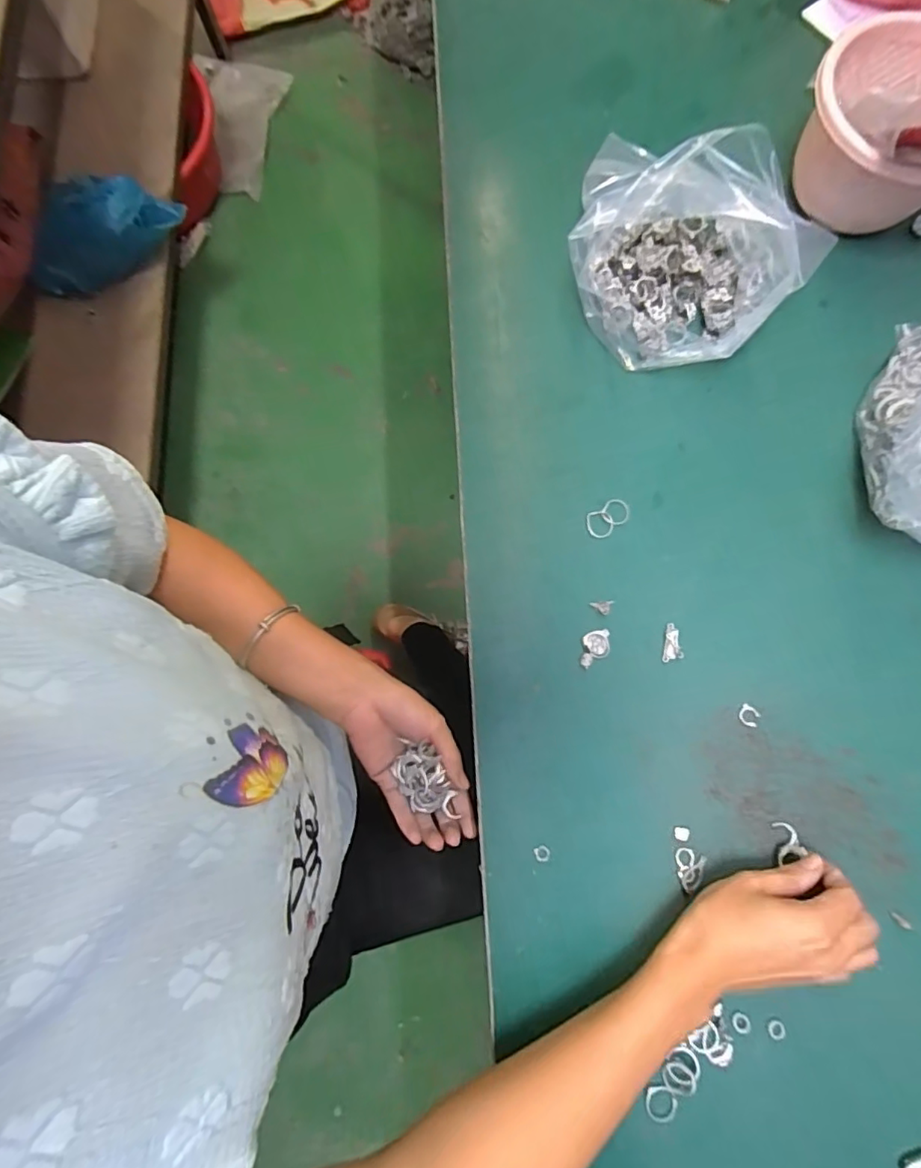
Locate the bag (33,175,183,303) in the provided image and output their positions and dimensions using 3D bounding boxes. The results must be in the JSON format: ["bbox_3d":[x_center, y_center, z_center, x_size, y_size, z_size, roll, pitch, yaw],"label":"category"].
[{"bbox_3d":[-0.659,-0.626,0.996,0.281,0.147,0.116,-16,78,22],"label":"bag"}]

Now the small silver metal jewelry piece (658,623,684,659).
[{"bbox_3d":[0.159,0.043,0.418,0.016,0.004,0.027,-5,79,-2],"label":"small silver metal jewelry piece"}]

